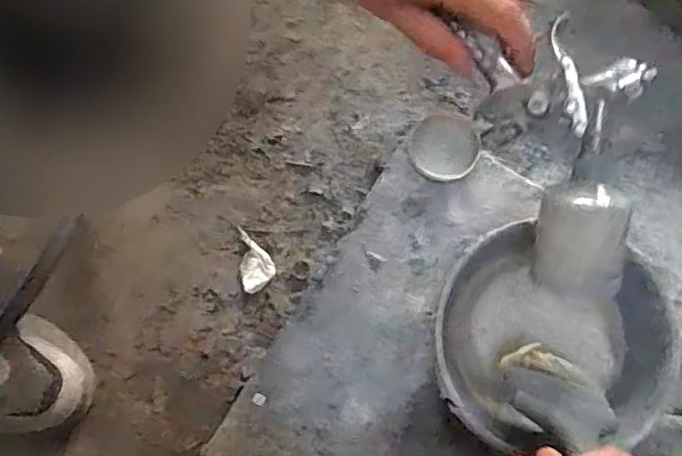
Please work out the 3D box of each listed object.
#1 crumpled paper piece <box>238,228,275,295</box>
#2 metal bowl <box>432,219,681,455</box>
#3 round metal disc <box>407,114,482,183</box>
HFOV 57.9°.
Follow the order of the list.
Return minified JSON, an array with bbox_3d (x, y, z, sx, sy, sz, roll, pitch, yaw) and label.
[{"bbox_3d":[-0.081,0.030,0.588,0.032,0.012,0.062,-7,80,0],"label":"crumpled paper piece"},{"bbox_3d":[0.164,0.084,0.484,0.172,0.056,0.162,0,80,1],"label":"metal bowl"},{"bbox_3d":[0.089,-0.069,0.529,0.057,0.015,0.056,0,80,1],"label":"round metal disc"}]

